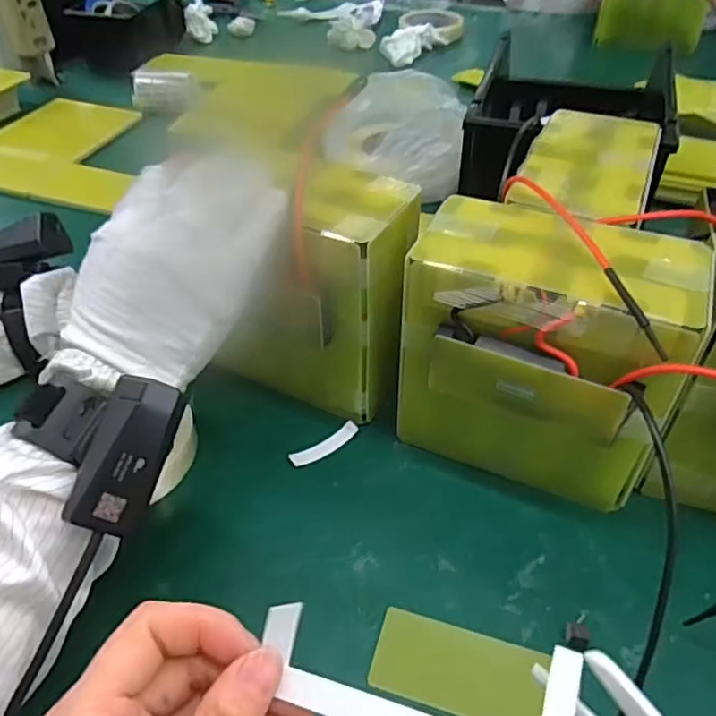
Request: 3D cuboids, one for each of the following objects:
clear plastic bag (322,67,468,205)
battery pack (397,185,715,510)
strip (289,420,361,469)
[{"bbox_3d":[0.037,-0.229,0.634,0.130,0.079,0.142,4,45,6],"label":"clear plastic bag"},{"bbox_3d":[0.100,0.000,0.350,0.142,0.145,0.094,15,47,16],"label":"battery pack"},{"bbox_3d":[-0.021,0.056,0.400,0.048,0.004,0.012,-27,49,-24],"label":"strip"}]

